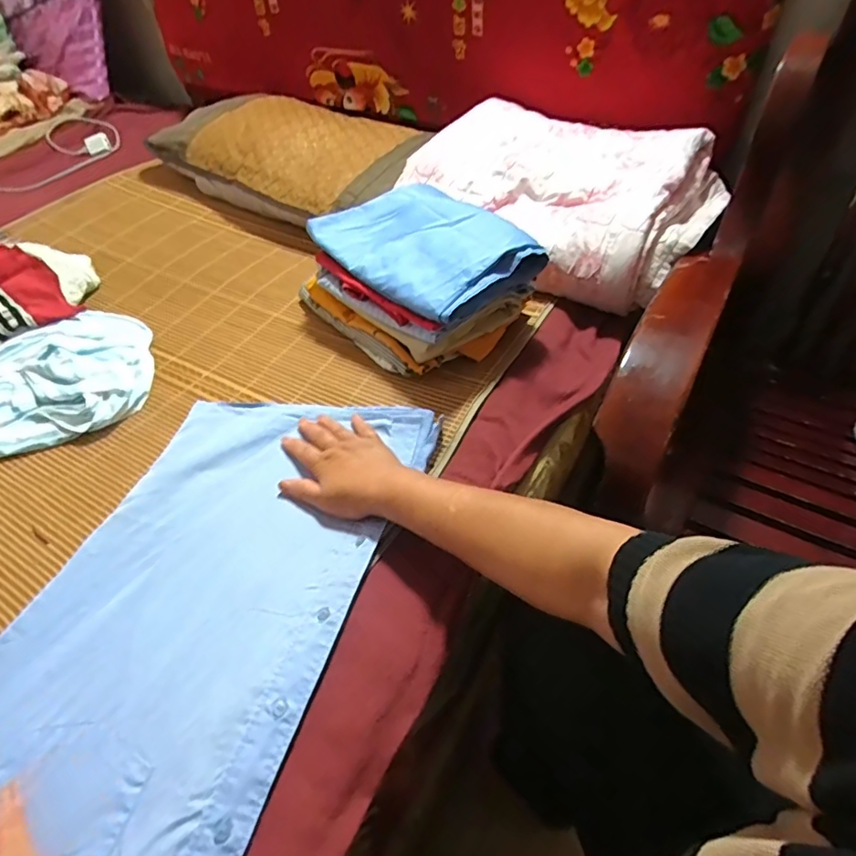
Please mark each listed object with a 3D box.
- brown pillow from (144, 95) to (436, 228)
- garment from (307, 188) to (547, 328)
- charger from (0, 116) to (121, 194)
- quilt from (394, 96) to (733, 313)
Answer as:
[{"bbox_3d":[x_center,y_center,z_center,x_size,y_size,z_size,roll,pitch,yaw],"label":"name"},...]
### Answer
[{"bbox_3d":[-0.248,-0.533,1.070,0.516,0.122,0.321,28,55,26],"label":"brown pillow"},{"bbox_3d":[-0.004,-0.239,0.702,0.191,0.055,0.274,-32,54,-24],"label":"garment"},{"bbox_3d":[-0.855,-0.632,1.219,0.255,0.034,0.365,19,52,19],"label":"charger"},{"bbox_3d":[0.212,-0.373,0.855,0.442,0.125,0.320,31,56,27],"label":"quilt"}]

